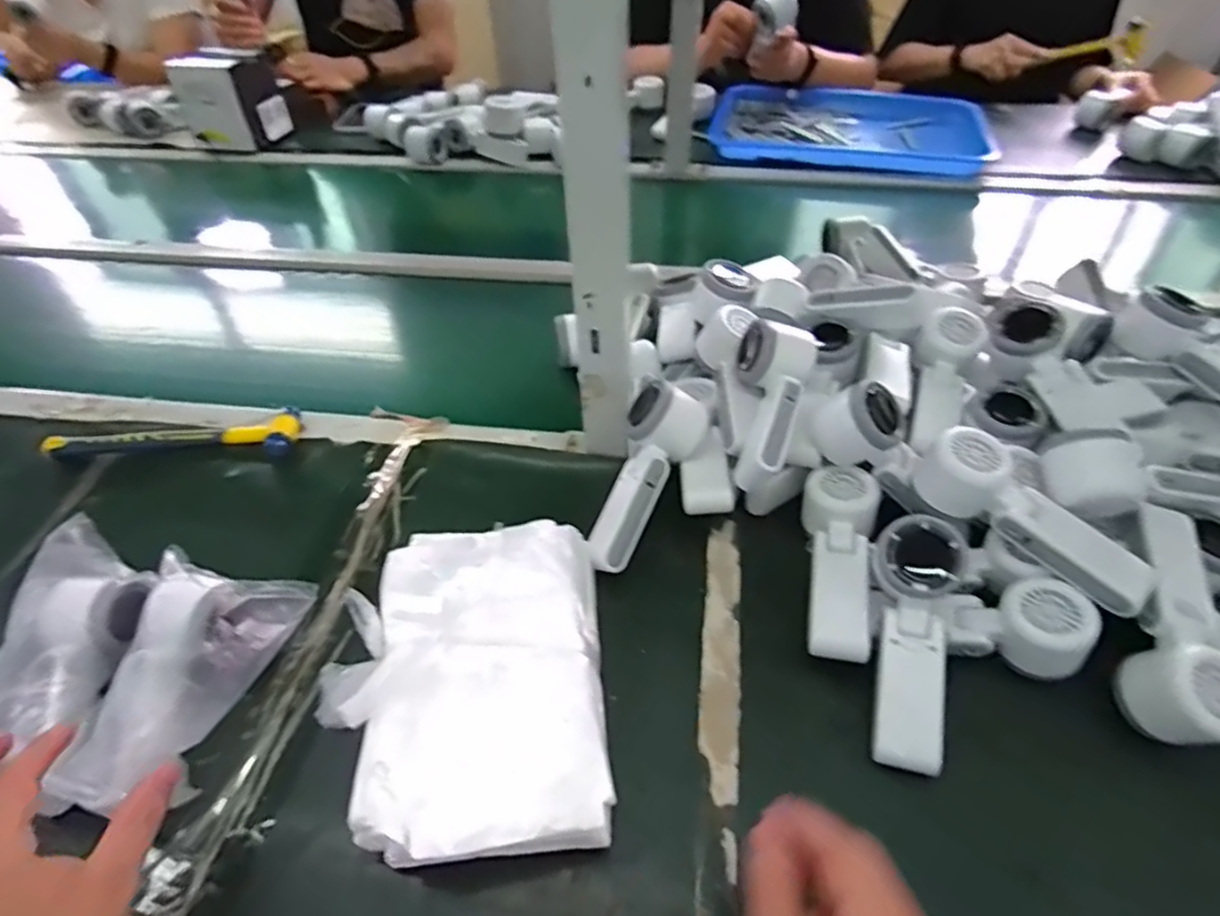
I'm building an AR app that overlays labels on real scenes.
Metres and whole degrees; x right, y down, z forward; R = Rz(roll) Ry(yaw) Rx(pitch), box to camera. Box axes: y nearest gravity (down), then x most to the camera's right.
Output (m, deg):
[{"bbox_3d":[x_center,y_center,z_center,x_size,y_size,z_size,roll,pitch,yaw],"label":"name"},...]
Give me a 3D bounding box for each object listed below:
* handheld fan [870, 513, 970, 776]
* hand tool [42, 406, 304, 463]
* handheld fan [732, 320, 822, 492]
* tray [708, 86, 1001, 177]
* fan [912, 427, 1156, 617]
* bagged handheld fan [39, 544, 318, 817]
[{"bbox_3d":[0.210,0.126,0.460,0.055,0.044,0.167,10,74,12],"label":"handheld fan"},{"bbox_3d":[-0.436,-0.020,0.663,0.238,0.022,0.055,-3,45,-1],"label":"hand tool"},{"bbox_3d":[0.134,-0.046,0.559,0.066,0.053,0.153,10,64,12],"label":"handheld fan"},{"bbox_3d":[0.435,-0.608,1.211,0.481,0.043,0.323,9,46,11],"label":"tray"},{"bbox_3d":[0.307,0.042,0.480,0.158,0.057,0.058,32,54,29],"label":"fan"},{"bbox_3d":[-0.296,0.154,0.466,0.091,0.058,0.178,-1,45,2],"label":"bagged handheld fan"}]

